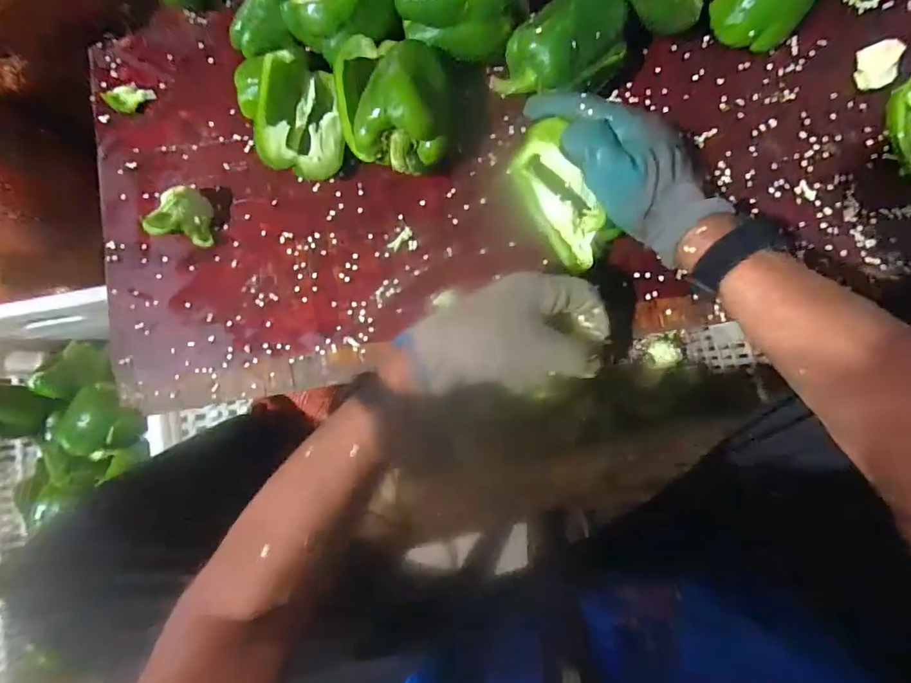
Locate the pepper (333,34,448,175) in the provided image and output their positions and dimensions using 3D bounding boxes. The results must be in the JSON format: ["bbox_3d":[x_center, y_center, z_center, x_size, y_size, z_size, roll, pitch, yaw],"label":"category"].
[{"bbox_3d":[-0.052,-0.197,0.385,0.092,0.071,0.110,1,86,6],"label":"pepper"}]

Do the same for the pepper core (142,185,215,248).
[{"bbox_3d":[-0.244,-0.113,0.409,0.047,0.039,0.046,10,87,7],"label":"pepper core"}]

